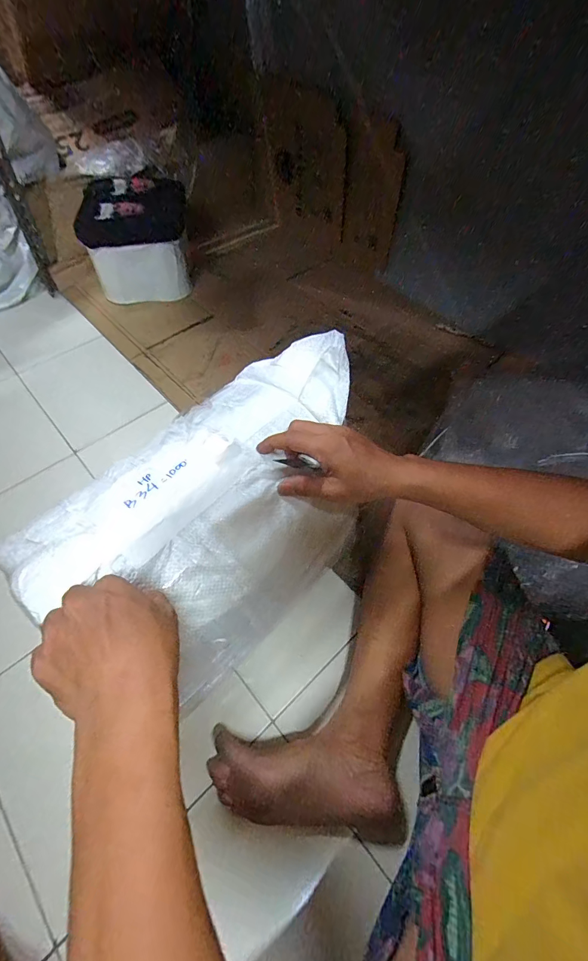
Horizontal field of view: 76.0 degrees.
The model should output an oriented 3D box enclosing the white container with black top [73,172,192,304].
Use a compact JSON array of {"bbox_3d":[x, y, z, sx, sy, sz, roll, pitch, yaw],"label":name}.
[{"bbox_3d":[-0.386,-0.606,0.941,0.250,0.204,0.245,-8,58,-7],"label":"white container with black top"}]

